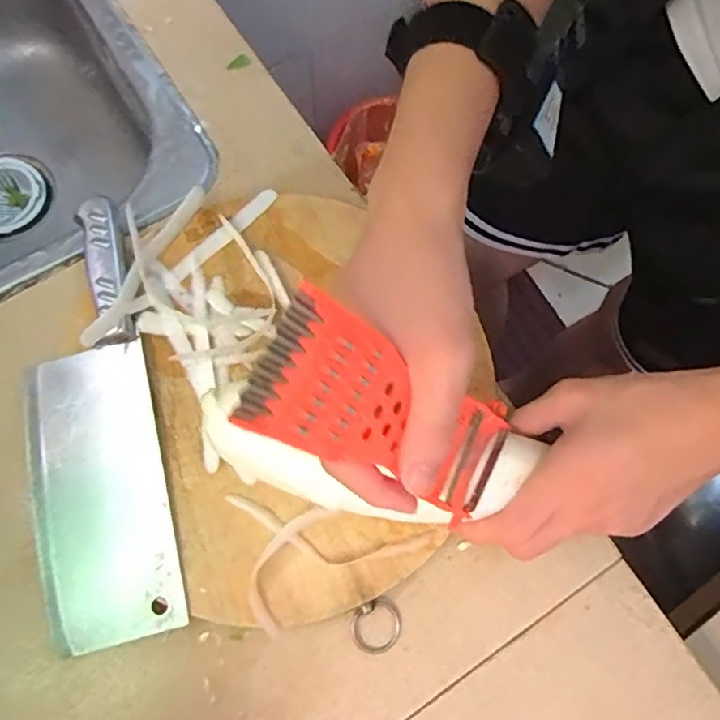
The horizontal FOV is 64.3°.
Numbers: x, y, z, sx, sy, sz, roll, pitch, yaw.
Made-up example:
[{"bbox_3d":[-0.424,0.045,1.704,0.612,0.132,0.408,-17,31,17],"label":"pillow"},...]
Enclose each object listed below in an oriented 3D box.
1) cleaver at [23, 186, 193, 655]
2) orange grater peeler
[{"bbox_3d":[-0.176,0.033,0.371,0.085,0.034,0.284,-13,72,-6],"label":"cleaver"},{"bbox_3d":[0.020,0.029,0.259,0.007,0.168,0.061,22,80,46],"label":"orange grater peeler"}]

